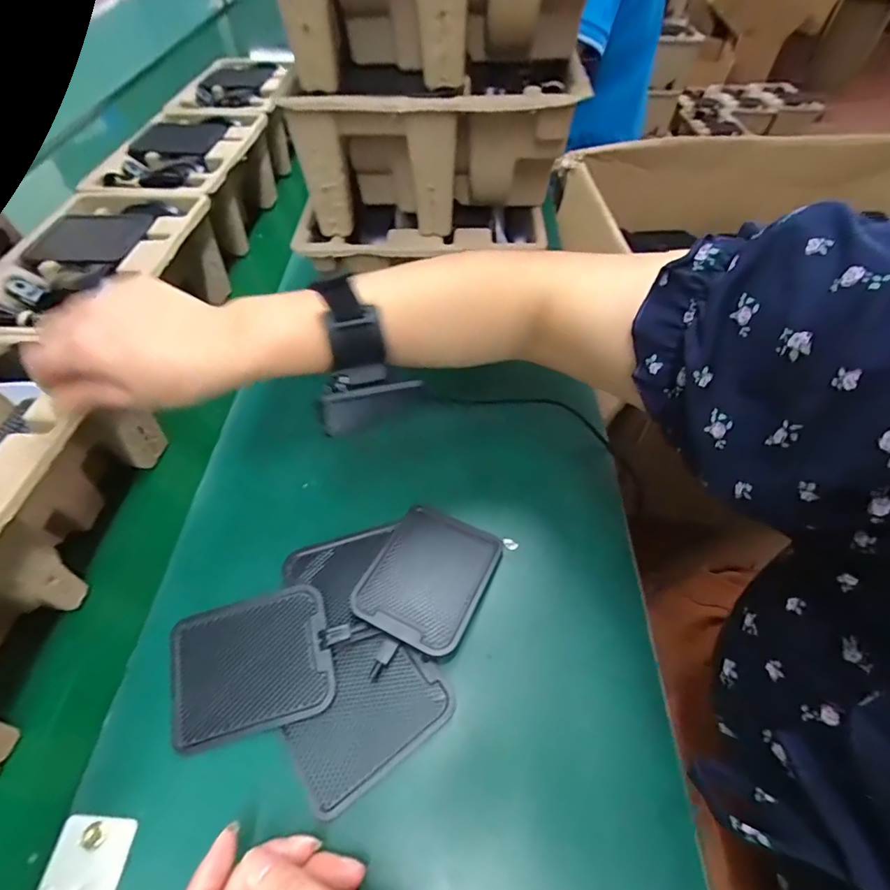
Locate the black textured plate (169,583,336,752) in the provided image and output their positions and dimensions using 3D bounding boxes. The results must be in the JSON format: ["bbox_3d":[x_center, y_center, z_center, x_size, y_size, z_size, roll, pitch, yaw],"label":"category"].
[{"bbox_3d":[-0.124,0.140,0.308,0.098,0.007,0.079,-12,62,-5],"label":"black textured plate"}]

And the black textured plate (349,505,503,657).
[{"bbox_3d":[-0.011,0.093,0.346,0.078,0.008,0.102,23,47,15],"label":"black textured plate"}]

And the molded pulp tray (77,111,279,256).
[{"bbox_3d":[-0.317,-0.333,0.622,0.152,0.109,0.230,0,54,5],"label":"molded pulp tray"}]

